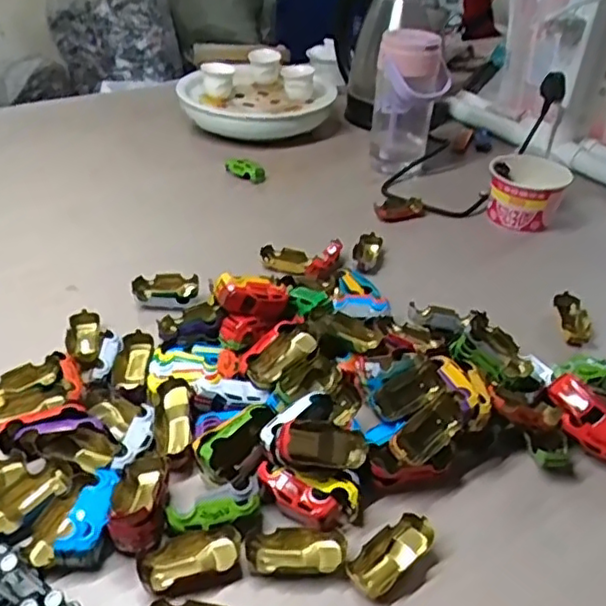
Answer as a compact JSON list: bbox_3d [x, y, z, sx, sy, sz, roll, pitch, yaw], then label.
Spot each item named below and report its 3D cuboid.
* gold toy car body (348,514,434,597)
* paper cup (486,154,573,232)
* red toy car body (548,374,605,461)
[{"bbox_3d":[0.058,0.164,0.424,0.062,0.017,0.029,-27,45,-36],"label":"gold toy car body"},{"bbox_3d":[0.273,-0.135,0.795,0.087,0.072,0.092,2,35,-2],"label":"paper cup"},{"bbox_3d":[0.224,0.093,0.503,0.029,0.026,0.081,-16,55,-25],"label":"red toy car body"}]

